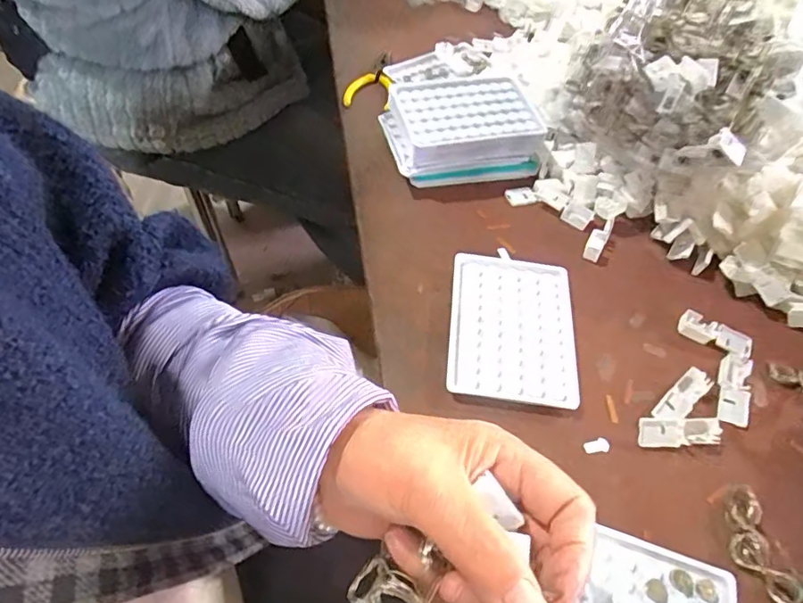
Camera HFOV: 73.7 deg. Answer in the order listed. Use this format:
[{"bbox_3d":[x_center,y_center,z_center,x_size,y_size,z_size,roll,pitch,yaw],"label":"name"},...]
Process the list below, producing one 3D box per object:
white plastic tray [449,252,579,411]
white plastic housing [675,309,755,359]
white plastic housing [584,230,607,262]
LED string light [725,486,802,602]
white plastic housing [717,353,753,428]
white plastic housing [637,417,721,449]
[{"bbox_3d":[0.085,0.019,0.419,0.094,0.012,0.130,8,53,2],"label":"white plastic tray"},{"bbox_3d":[0.254,0.027,0.433,0.055,0.009,0.024,28,56,16],"label":"white plastic housing"},{"bbox_3d":[0.172,-0.051,0.474,0.014,0.008,0.031,22,73,12],"label":"white plastic housing"},{"bbox_3d":[0.224,0.155,0.325,0.034,0.016,0.079,-17,56,-17],"label":"LED string light"},{"bbox_3d":[0.251,0.064,0.403,0.022,0.006,0.061,21,54,12],"label":"white plastic housing"},{"bbox_3d":[0.193,0.092,0.374,0.058,0.011,0.019,0,53,-5],"label":"white plastic housing"}]

